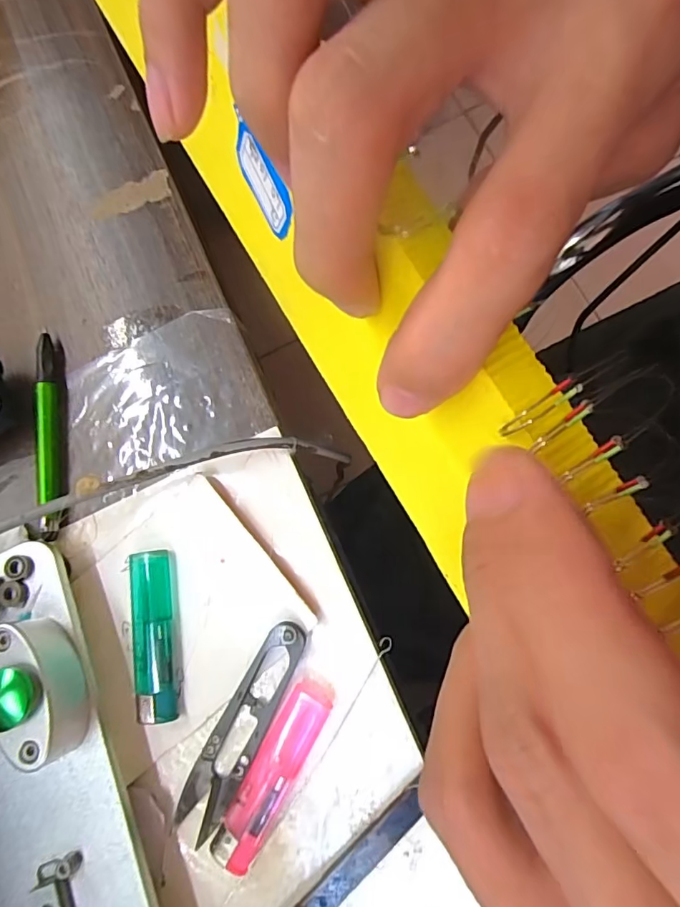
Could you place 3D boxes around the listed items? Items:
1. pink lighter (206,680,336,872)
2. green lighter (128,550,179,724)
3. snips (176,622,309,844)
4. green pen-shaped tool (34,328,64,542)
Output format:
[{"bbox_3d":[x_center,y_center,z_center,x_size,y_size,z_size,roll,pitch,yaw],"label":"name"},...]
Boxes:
[{"bbox_3d":[-0.030,0.140,0.227,0.021,0.009,0.080,27,83,11],"label":"pink lighter"},{"bbox_3d":[-0.090,0.086,0.246,0.021,0.010,0.077,-10,78,5],"label":"green lighter"},{"bbox_3d":[-0.045,0.122,0.229,0.022,0.012,0.098,25,83,11],"label":"snips"},{"bbox_3d":[-0.159,-0.012,0.275,0.014,0.011,0.116,-9,78,5],"label":"green pen-shaped tool"}]

